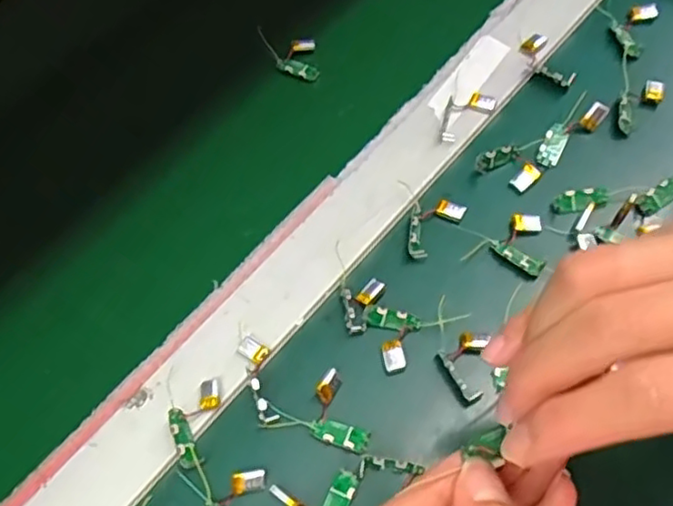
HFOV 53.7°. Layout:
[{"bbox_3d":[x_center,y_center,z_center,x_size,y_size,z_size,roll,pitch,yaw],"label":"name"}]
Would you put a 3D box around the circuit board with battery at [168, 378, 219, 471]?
[{"bbox_3d":[-0.070,0.080,0.319,0.021,0.009,0.043,9,65,9],"label":"circuit board with battery"}]

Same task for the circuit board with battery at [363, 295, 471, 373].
[{"bbox_3d":[0.040,0.035,0.331,0.045,0.008,0.032,-24,65,-7],"label":"circuit board with battery"}]

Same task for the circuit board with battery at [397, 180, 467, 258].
[{"bbox_3d":[0.044,-0.017,0.357,0.038,0.008,0.040,25,68,16],"label":"circuit board with battery"}]

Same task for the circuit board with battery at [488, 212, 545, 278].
[{"bbox_3d":[0.100,-0.005,0.349,0.029,0.009,0.029,35,71,19],"label":"circuit board with battery"}]

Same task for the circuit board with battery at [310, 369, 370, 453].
[{"bbox_3d":[-0.001,0.077,0.313,0.023,0.009,0.037,-28,65,-9],"label":"circuit board with battery"}]

